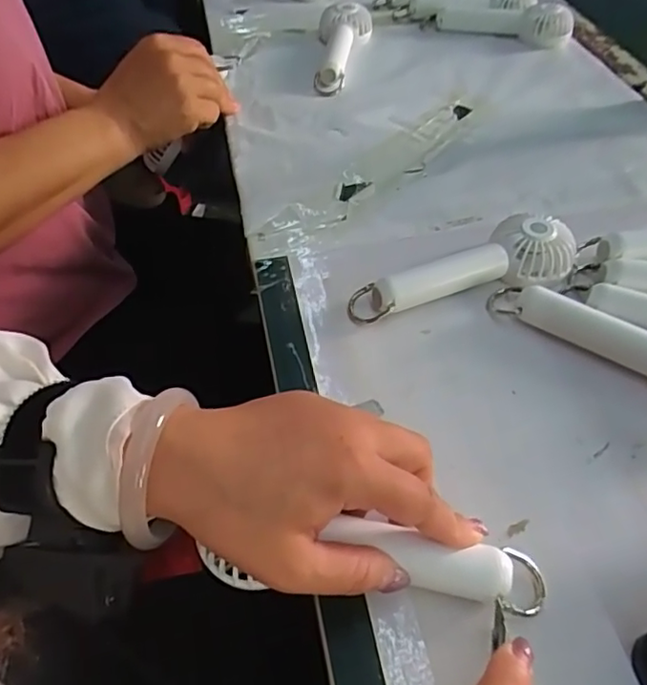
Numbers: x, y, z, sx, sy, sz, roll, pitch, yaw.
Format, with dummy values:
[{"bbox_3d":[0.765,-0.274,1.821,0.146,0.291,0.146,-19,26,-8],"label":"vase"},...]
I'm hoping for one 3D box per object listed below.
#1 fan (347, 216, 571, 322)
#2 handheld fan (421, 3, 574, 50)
[{"bbox_3d":[0.095,-0.053,0.410,0.158,0.032,0.048,-11,50,-9],"label":"fan"},{"bbox_3d":[0.200,-0.368,0.681,0.159,0.030,0.037,13,51,11],"label":"handheld fan"}]

